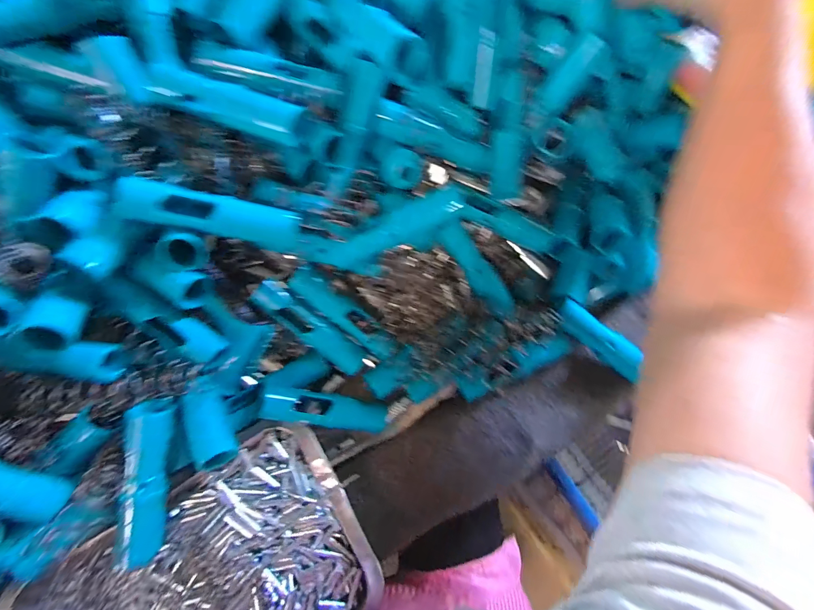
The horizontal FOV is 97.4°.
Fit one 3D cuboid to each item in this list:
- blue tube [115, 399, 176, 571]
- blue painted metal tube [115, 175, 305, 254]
[{"bbox_3d":[-0.201,0.139,0.277,0.025,0.021,0.126,6,91,2],"label":"blue tube"},{"bbox_3d":[-0.152,-0.069,0.277,0.130,0.030,0.023,9,67,-17],"label":"blue painted metal tube"}]

